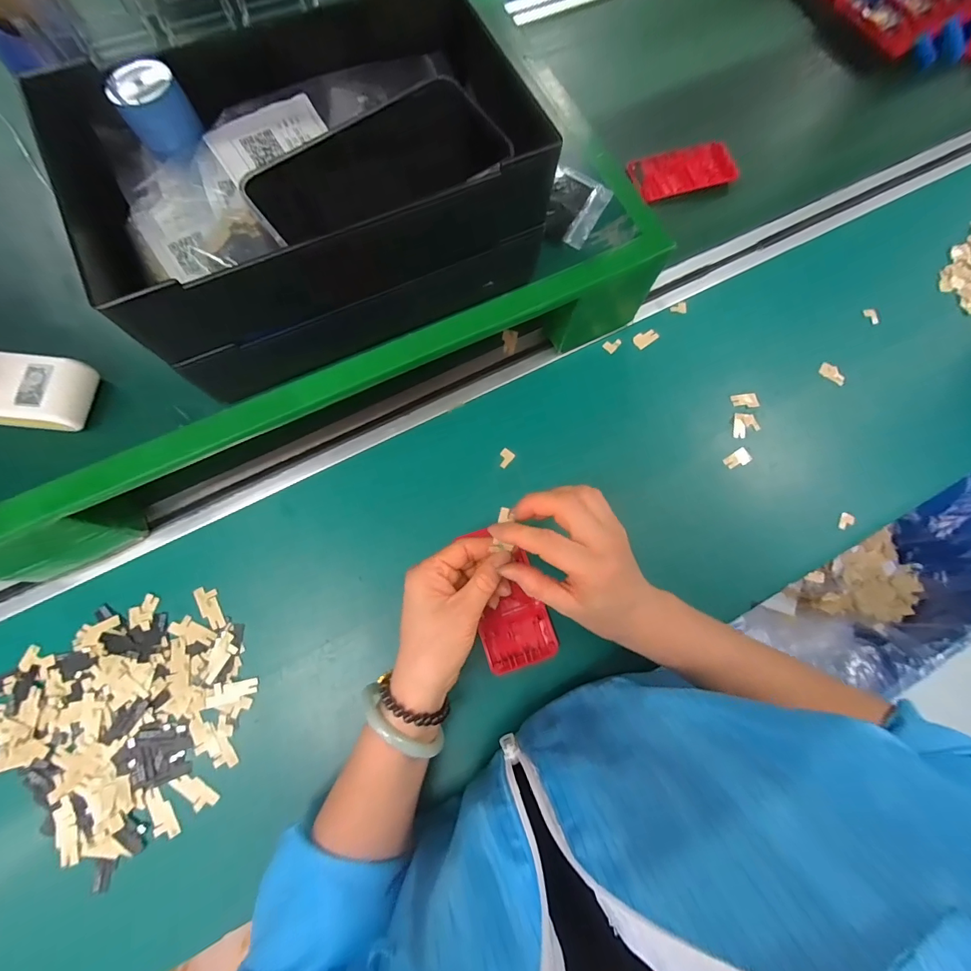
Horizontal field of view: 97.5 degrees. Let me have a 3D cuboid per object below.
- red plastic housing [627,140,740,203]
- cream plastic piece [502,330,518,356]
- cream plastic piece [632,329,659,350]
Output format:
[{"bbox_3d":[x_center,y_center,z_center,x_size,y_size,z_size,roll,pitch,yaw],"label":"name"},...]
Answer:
[{"bbox_3d":[0.237,-0.379,0.512,0.119,0.016,0.061,-12,75,-5],"label":"red plastic housing"},{"bbox_3d":[0.026,-0.152,0.451,0.016,0.004,0.030,6,75,0],"label":"cream plastic piece"},{"bbox_3d":[0.173,-0.160,0.463,0.026,0.007,0.017,-34,78,-10],"label":"cream plastic piece"}]

